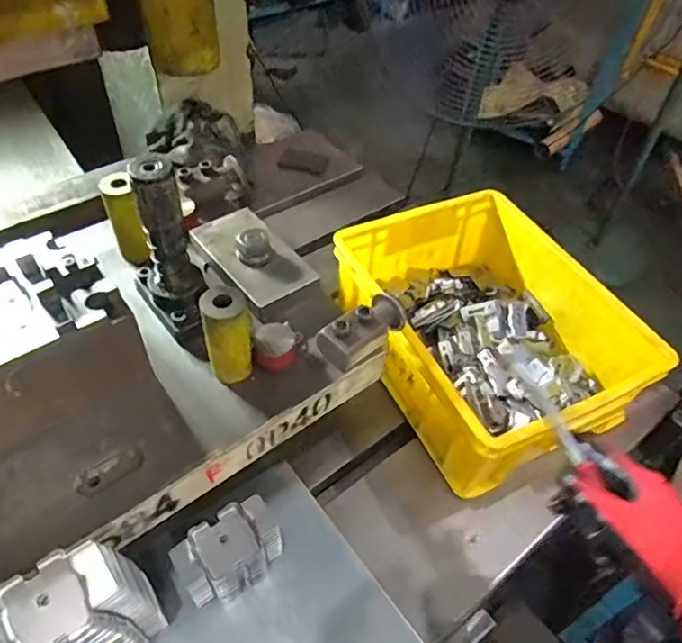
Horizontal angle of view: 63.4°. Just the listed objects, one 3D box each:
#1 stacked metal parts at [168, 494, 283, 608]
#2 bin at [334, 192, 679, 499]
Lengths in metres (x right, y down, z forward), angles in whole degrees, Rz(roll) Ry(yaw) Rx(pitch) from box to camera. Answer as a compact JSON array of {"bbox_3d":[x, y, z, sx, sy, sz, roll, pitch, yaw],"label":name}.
[{"bbox_3d":[-0.099,0.218,0.520,0.101,0.091,0.059,-29,56,-26],"label":"stacked metal parts"},{"bbox_3d":[0.173,0.011,0.687,0.260,0.132,0.344,-20,52,-19],"label":"bin"}]

